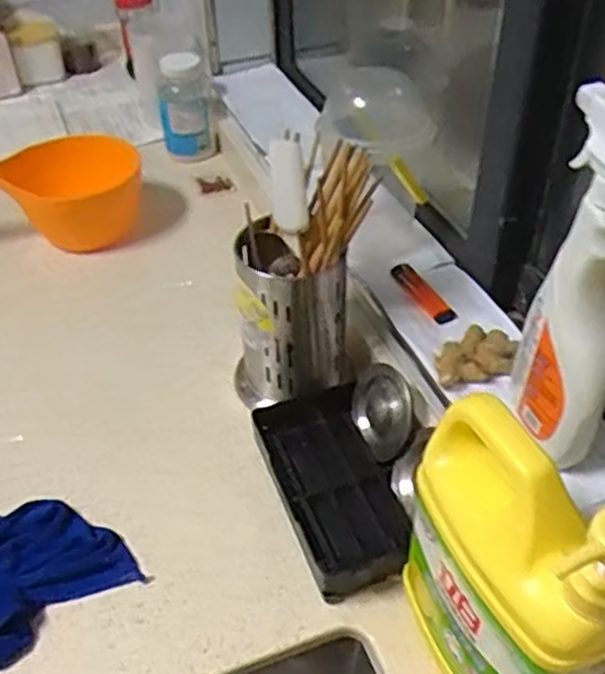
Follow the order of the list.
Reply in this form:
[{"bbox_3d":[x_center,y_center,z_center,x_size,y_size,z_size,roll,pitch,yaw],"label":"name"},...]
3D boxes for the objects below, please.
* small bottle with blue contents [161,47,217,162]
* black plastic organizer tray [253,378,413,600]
[{"bbox_3d":[-0.170,-0.331,1.079,0.076,0.141,0.054,-10,43,-8],"label":"small bottle with blue contents"},{"bbox_3d":[0.026,0.128,0.647,0.102,0.036,0.195,-13,44,-12],"label":"black plastic organizer tray"}]

